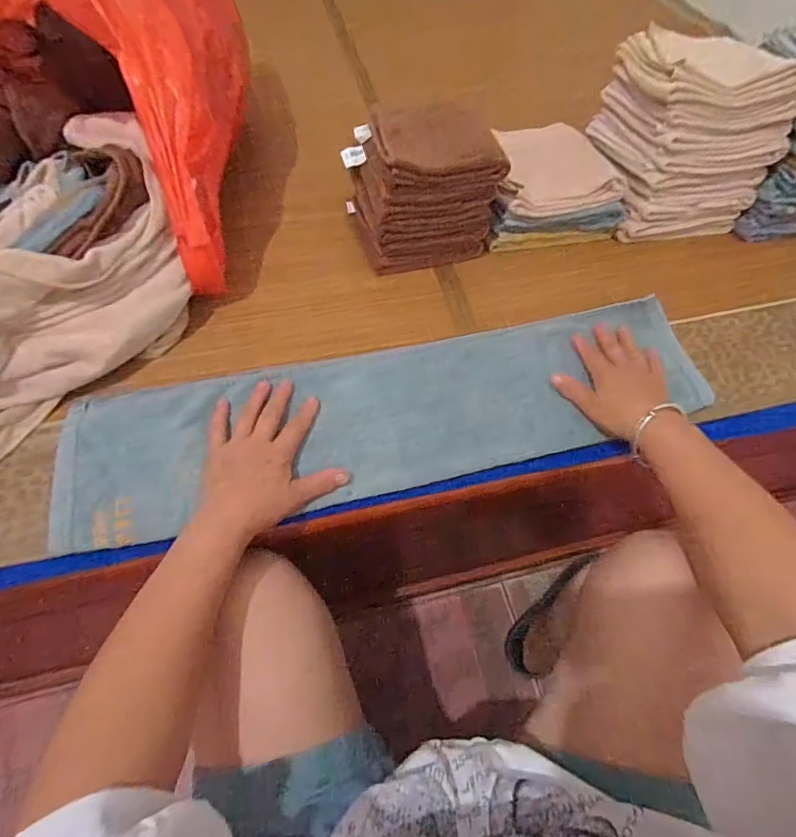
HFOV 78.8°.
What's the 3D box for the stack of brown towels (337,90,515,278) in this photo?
[{"bbox_3d":[0.027,-0.286,0.616,0.159,0.136,0.148,-16,60,-12],"label":"stack of brown towels"}]

